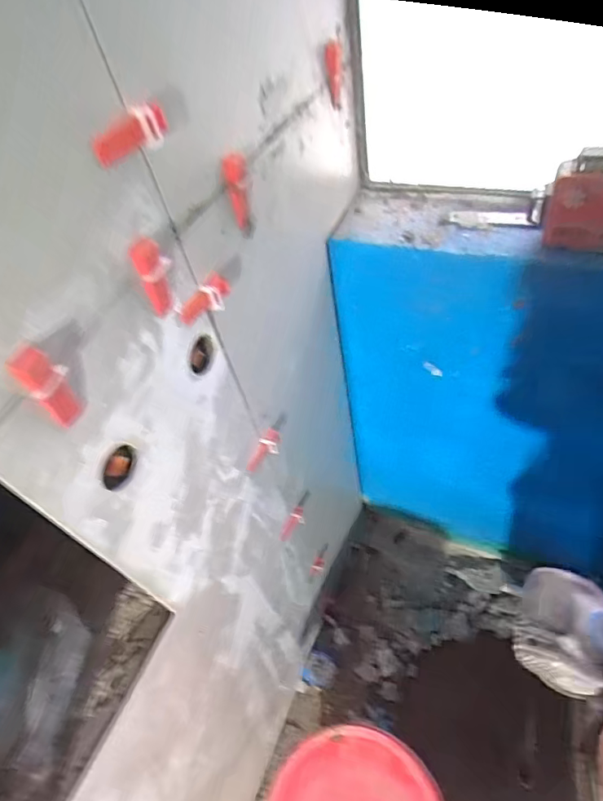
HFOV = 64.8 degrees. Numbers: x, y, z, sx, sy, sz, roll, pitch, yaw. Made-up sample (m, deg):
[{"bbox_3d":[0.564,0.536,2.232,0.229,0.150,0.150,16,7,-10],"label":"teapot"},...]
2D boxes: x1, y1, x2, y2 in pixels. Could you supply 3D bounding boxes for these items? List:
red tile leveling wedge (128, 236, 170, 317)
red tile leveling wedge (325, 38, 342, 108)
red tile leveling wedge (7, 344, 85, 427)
[{"bbox_3d":[-0.128,-0.108,0.419,0.009,0.075,0.029,23,60,27],"label":"red tile leveling wedge"},{"bbox_3d":[0.040,-0.395,0.579,0.018,0.094,0.021,1,84,6],"label":"red tile leveling wedge"},{"bbox_3d":[-0.186,-0.009,0.353,0.012,0.074,0.028,27,61,29],"label":"red tile leveling wedge"}]

